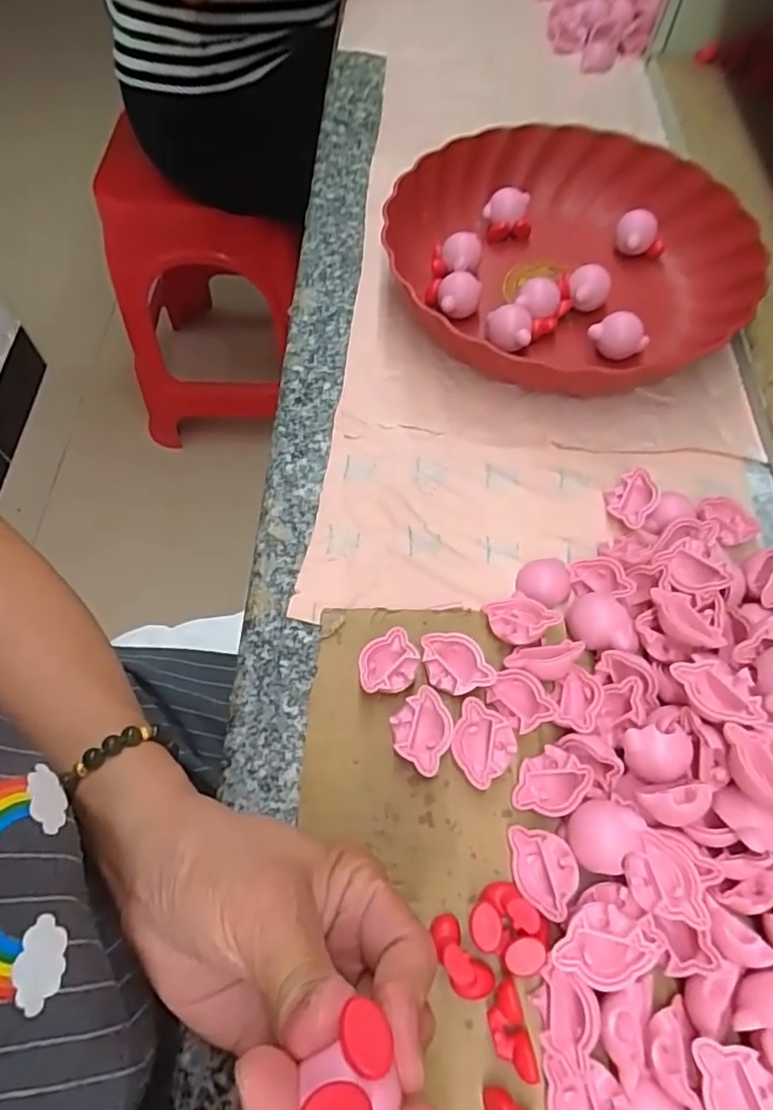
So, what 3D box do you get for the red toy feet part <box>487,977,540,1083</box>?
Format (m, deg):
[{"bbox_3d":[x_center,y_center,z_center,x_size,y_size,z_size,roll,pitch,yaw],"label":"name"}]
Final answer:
[{"bbox_3d":[0.047,0.182,0.235,0.014,0.007,0.031,-10,63,-5],"label":"red toy feet part"}]

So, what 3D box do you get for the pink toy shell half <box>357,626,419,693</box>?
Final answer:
[{"bbox_3d":[0.001,0.055,0.301,0.033,0.016,0.027,-37,68,-18],"label":"pink toy shell half"}]

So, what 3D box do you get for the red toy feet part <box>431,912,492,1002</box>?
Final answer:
[{"bbox_3d":[0.029,0.162,0.247,0.015,0.010,0.031,-33,67,-16],"label":"red toy feet part"}]

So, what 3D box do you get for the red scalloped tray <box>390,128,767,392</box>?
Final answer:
[{"bbox_3d":[0.124,-0.211,0.422,0.236,0.050,0.212,-4,62,-2],"label":"red scalloped tray"}]

